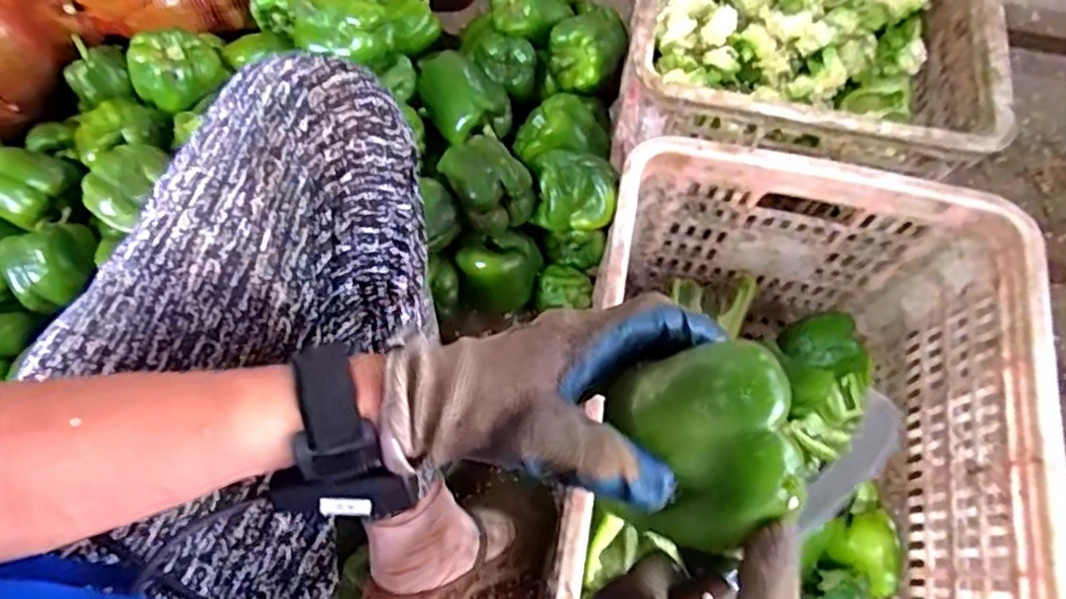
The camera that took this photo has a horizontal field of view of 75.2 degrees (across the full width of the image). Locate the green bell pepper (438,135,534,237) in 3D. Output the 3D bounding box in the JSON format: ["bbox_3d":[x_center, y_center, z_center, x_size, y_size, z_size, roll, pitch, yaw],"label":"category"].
[{"bbox_3d":[-0.050,-0.129,0.743,0.077,0.064,0.102,-30,71,-11],"label":"green bell pepper"}]

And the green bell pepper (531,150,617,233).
[{"bbox_3d":[0.044,-0.119,0.754,0.087,0.069,0.069,-8,68,-3],"label":"green bell pepper"}]

